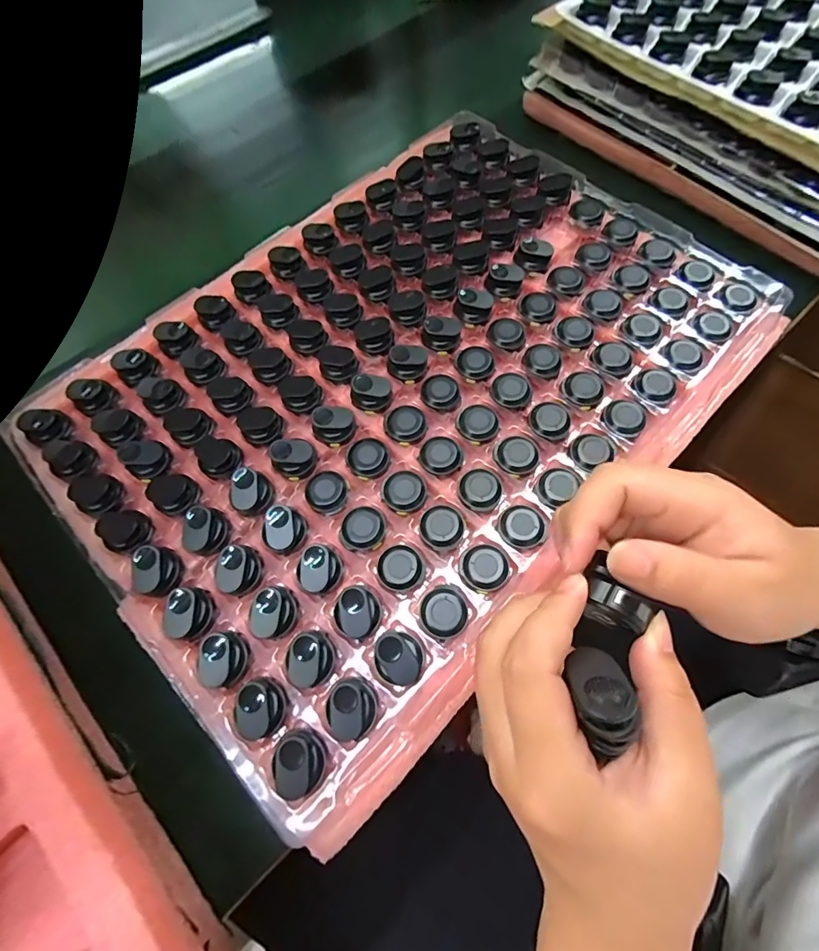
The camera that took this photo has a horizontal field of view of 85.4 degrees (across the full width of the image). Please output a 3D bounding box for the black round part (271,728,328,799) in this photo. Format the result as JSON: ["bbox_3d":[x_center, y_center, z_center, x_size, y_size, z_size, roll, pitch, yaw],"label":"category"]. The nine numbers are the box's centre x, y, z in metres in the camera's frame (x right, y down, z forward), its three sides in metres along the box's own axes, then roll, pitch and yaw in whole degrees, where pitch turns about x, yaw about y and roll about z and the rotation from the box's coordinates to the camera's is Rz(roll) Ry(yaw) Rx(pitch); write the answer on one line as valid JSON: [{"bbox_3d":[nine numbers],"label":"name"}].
[{"bbox_3d":[-0.059,0.152,0.236,0.025,0.013,0.030,-13,64,-2],"label":"black round part"}]

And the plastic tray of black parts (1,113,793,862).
[{"bbox_3d":[0.002,-0.083,0.335,0.495,0.024,0.357,-43,74,-14],"label":"plastic tray of black parts"}]

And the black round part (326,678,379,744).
[{"bbox_3d":[-0.033,0.129,0.245,0.027,0.013,0.031,24,68,14],"label":"black round part"}]

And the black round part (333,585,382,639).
[{"bbox_3d":[-0.032,0.082,0.266,0.027,0.009,0.028,-1,64,3],"label":"black round part"}]

